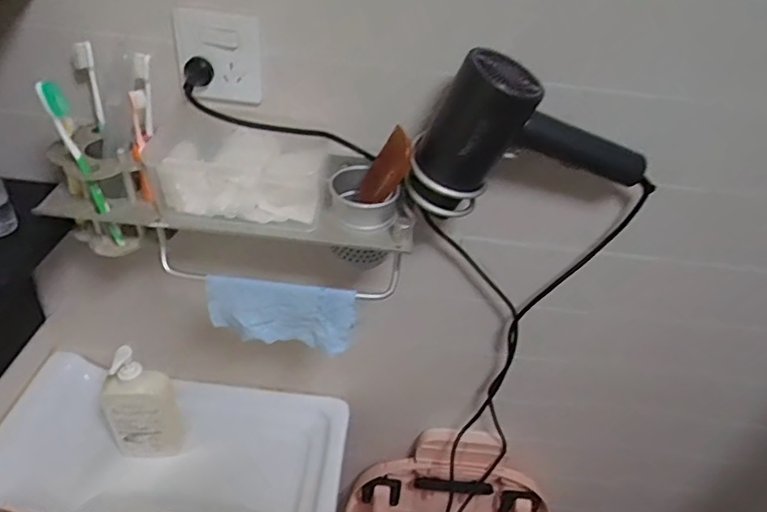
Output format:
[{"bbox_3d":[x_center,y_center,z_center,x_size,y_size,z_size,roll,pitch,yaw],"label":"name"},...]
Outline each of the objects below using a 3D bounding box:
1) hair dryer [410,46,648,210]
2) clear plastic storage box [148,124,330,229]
[{"bbox_3d":[0.155,-0.119,0.542,0.224,0.138,0.063,-4,39,-14],"label":"hair dryer"},{"bbox_3d":[-0.144,-0.088,0.589,0.168,0.069,0.075,5,38,-3],"label":"clear plastic storage box"}]

